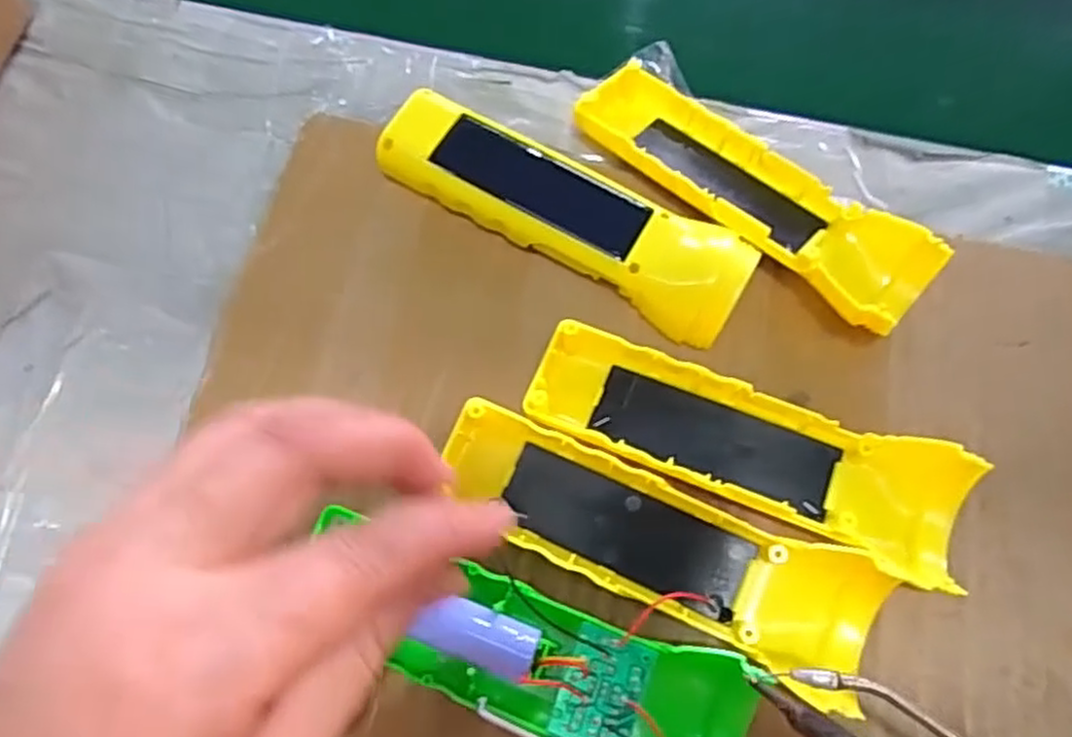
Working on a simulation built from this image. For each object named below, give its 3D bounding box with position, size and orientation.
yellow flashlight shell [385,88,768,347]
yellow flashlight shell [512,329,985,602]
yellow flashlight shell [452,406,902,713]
[{"bbox_3d":[0.010,-0.065,0.306,0.159,0.031,0.044,28,73,9],"label":"yellow flashlight shell"},{"bbox_3d":[0.080,0.029,0.276,0.164,0.025,0.046,23,72,8],"label":"yellow flashlight shell"},{"bbox_3d":[0.043,0.065,0.262,0.160,0.025,0.050,22,72,7],"label":"yellow flashlight shell"}]

